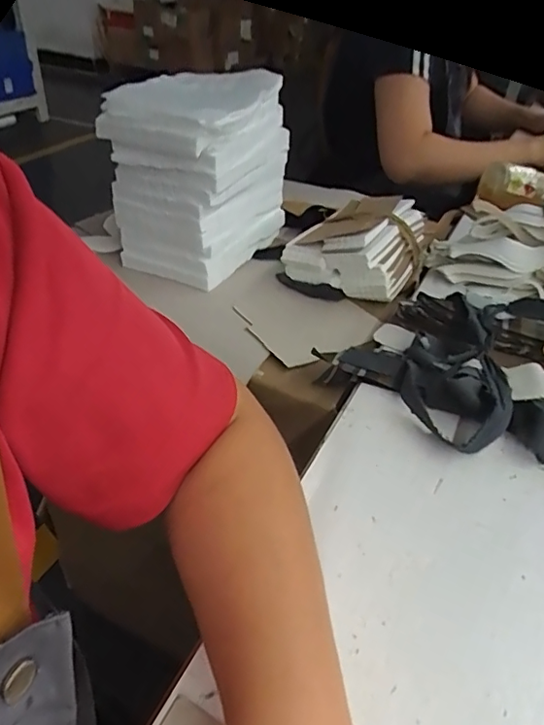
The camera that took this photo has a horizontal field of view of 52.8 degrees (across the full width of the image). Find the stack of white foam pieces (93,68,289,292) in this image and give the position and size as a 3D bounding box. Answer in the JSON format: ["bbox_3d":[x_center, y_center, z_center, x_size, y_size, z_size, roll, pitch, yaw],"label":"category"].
[{"bbox_3d":[-0.082,-0.227,0.657,0.145,0.181,0.205,20,41,21],"label":"stack of white foam pieces"}]

